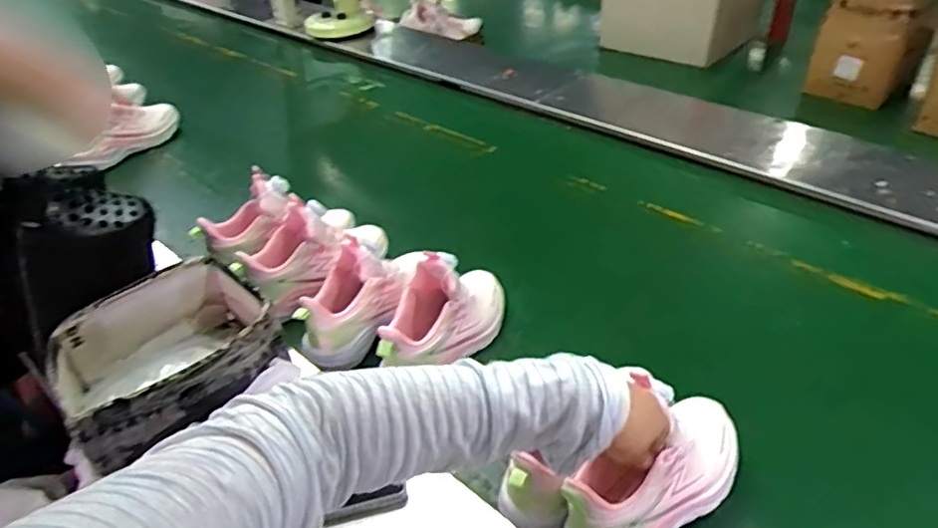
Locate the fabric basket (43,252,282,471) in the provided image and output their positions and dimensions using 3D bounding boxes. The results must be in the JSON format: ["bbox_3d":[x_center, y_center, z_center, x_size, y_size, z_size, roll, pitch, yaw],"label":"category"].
[{"bbox_3d":[-0.323,0.098,0.693,0.212,0.101,0.181,-26,43,-27],"label":"fabric basket"}]

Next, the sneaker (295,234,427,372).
[{"bbox_3d":[-0.132,0.035,0.810,0.090,0.116,0.205,23,44,29],"label":"sneaker"}]

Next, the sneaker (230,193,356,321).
[{"bbox_3d":[-0.232,-0.037,0.916,0.087,0.114,0.220,23,44,30],"label":"sneaker"}]

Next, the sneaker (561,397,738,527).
[{"bbox_3d":[0.179,0.193,0.582,0.216,0.094,0.076,-25,40,-30],"label":"sneaker"}]

